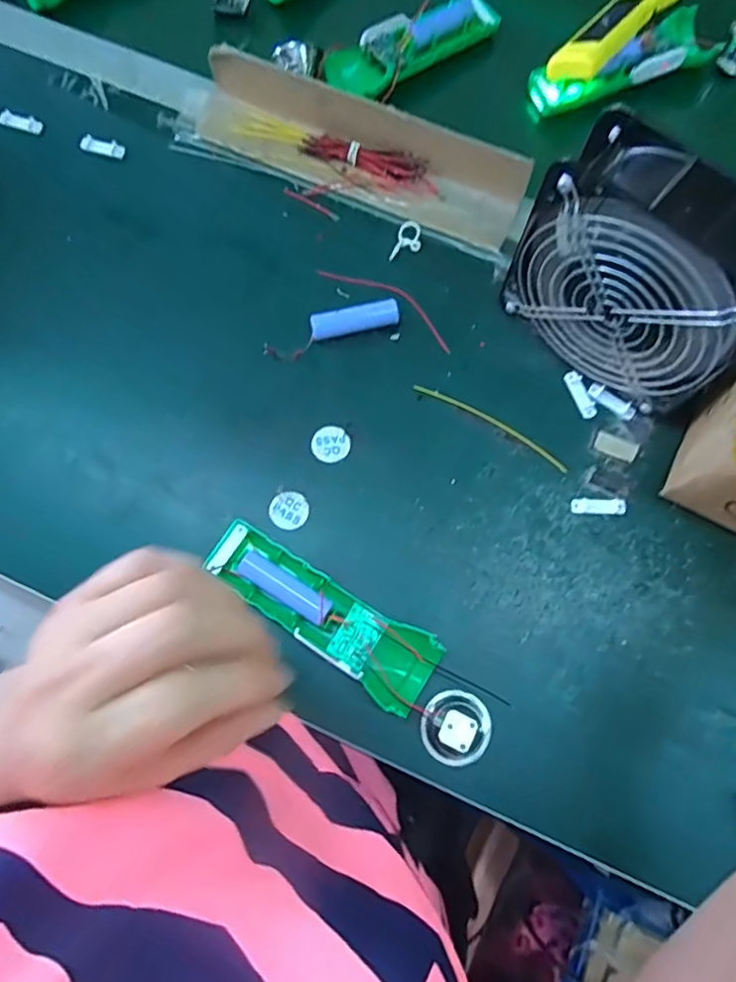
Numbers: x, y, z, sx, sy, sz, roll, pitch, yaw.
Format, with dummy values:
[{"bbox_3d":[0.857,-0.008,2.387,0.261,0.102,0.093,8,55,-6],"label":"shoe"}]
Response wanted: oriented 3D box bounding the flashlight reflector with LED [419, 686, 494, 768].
[{"bbox_3d":[0.057,0.149,0.369,0.044,0.025,0.044,27,77,6],"label":"flashlight reflector with LED"}]

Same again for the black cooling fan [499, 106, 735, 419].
[{"bbox_3d":[0.175,-0.132,0.379,0.152,0.148,0.064,42,79,9],"label":"black cooling fan"}]

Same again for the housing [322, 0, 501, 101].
[{"bbox_3d":[0.043,-0.393,0.518,0.164,0.027,0.052,-38,79,-9],"label":"housing"}]

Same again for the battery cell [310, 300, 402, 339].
[{"bbox_3d":[-0.010,-0.129,0.445,0.066,0.018,0.018,-13,76,-4],"label":"battery cell"}]

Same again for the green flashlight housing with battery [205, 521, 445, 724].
[{"bbox_3d":[-0.032,0.081,0.386,0.162,0.033,0.050,30,77,7],"label":"green flashlight housing with battery"}]

